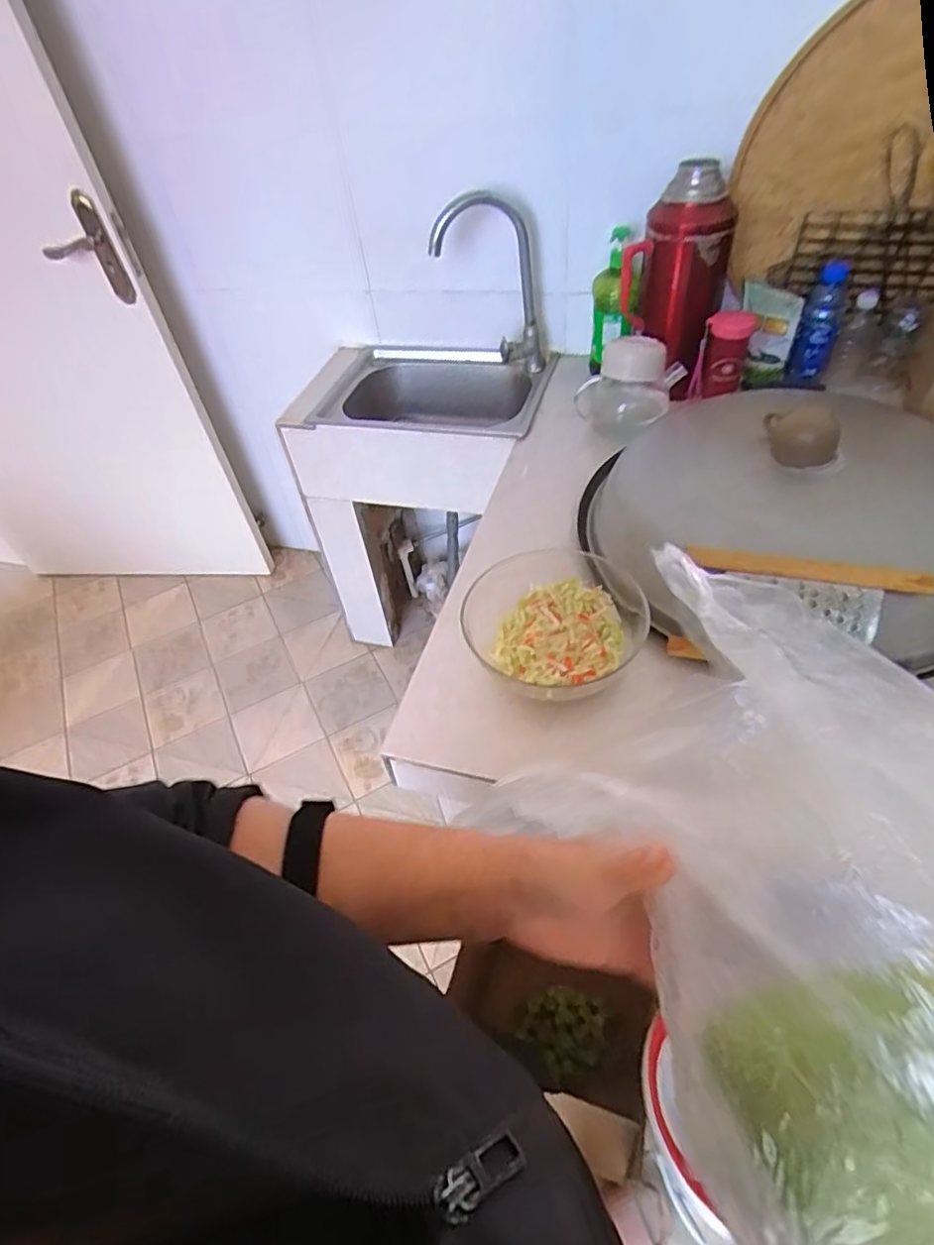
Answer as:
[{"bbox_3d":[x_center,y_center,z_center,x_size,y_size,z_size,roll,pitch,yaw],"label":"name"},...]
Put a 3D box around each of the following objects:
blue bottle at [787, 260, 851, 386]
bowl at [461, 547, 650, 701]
[{"bbox_3d":[0.636,-0.534,1.120,0.069,0.204,0.059,12,30,17],"label":"blue bottle"},{"bbox_3d":[0.114,-0.005,0.789,0.216,0.068,0.198,-4,48,4],"label":"bowl"}]

